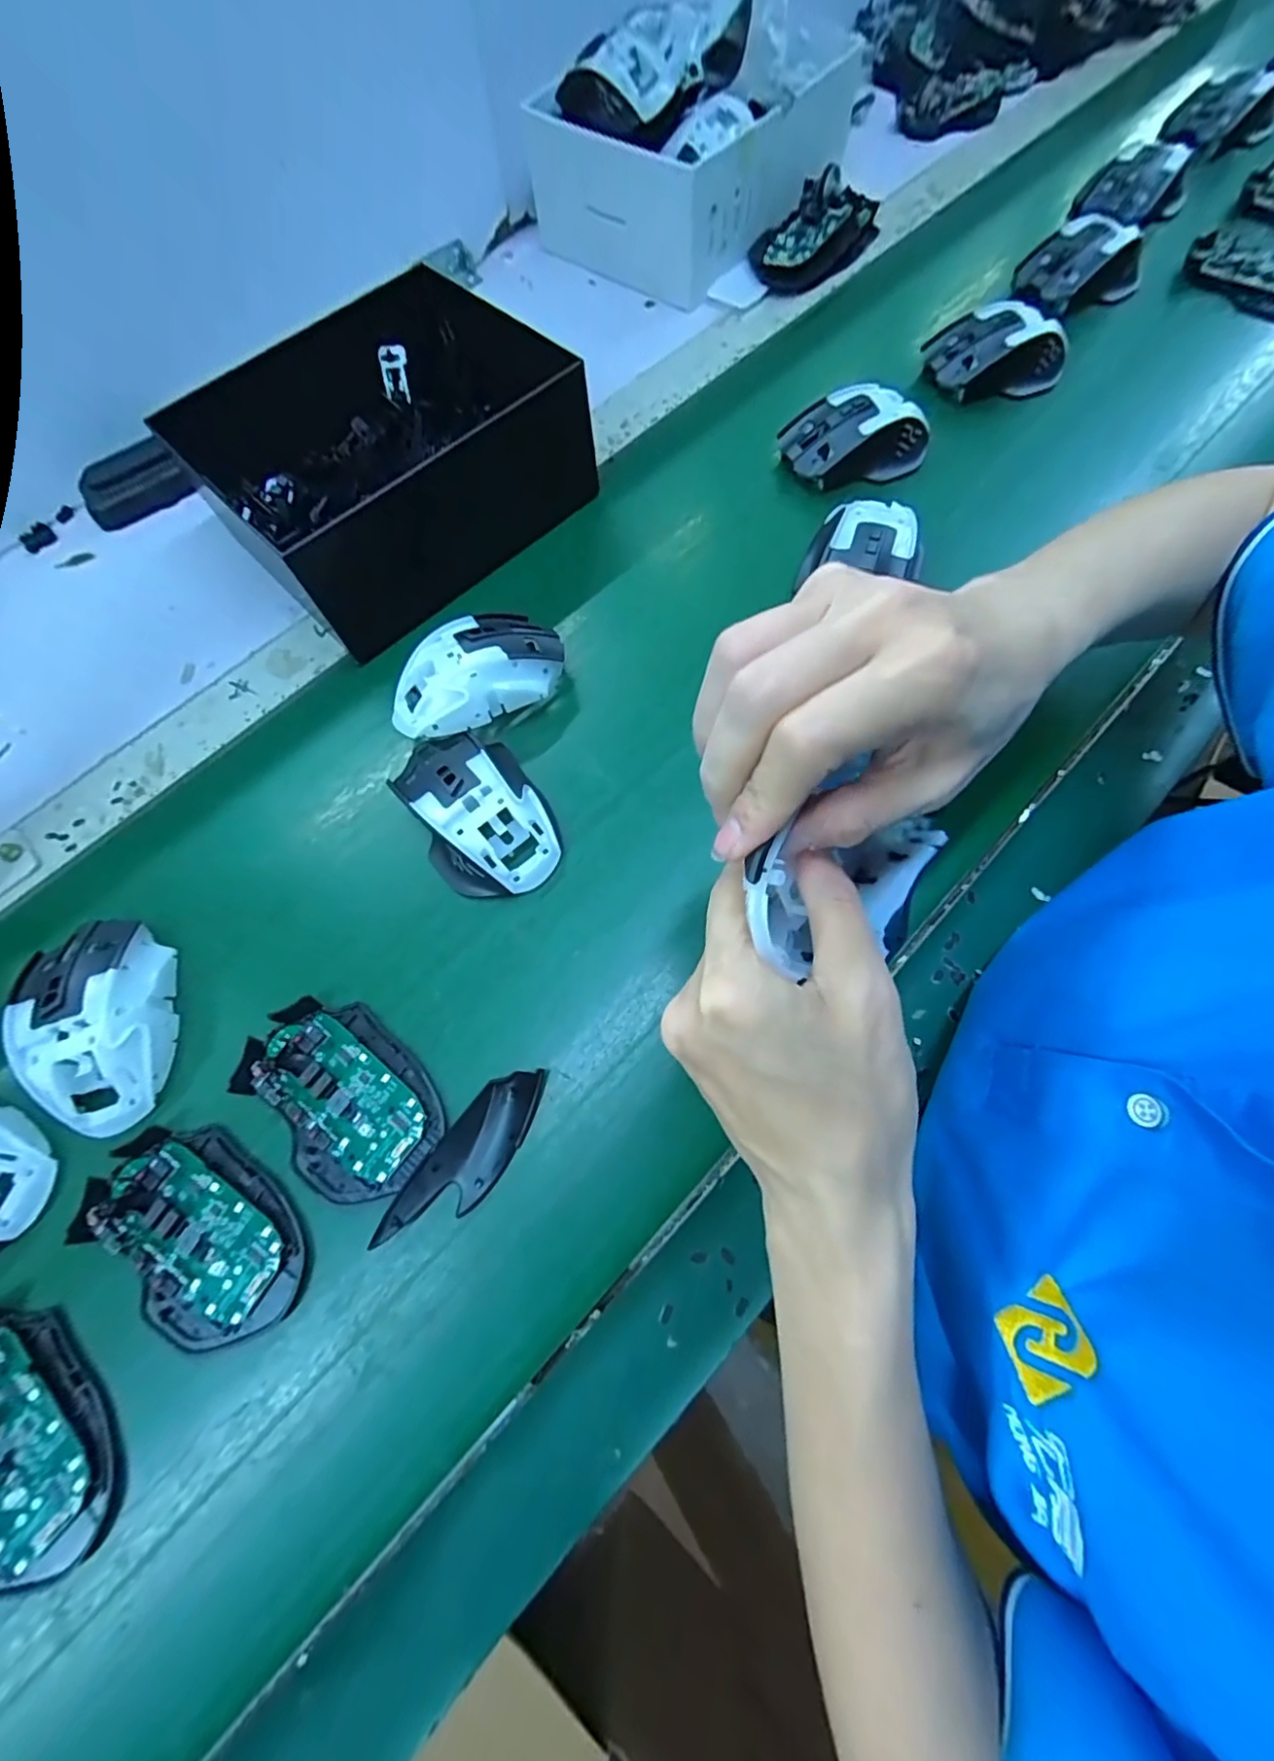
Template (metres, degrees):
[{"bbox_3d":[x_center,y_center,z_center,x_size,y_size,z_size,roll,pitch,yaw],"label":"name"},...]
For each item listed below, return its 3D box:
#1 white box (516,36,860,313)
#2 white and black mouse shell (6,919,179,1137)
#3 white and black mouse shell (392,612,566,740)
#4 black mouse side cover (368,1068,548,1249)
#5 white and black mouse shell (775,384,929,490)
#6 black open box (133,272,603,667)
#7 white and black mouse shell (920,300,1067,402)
[{"bbox_3d":[0.037,-0.643,0.522,0.195,0.091,0.200,42,78,12],"label":"white box"},{"bbox_3d":[-0.287,0.072,0.307,0.061,0.034,0.113,-26,70,-7],"label":"white and black mouse shell"},{"bbox_3d":[-0.101,-0.128,0.368,0.111,0.046,0.067,-33,71,-10],"label":"white and black mouse shell"},{"bbox_3d":[-0.082,0.135,0.284,0.033,0.015,0.098,34,74,14],"label":"black mouse side cover"},{"bbox_3d":[0.164,-0.330,0.432,0.109,0.046,0.062,-10,69,-1],"label":"white and black mouse shell"},{"bbox_3d":[-0.175,-0.301,0.412,0.226,0.090,0.195,-42,73,-13],"label":"black open box"},{"bbox_3d":[0.280,-0.413,0.453,0.109,0.039,0.060,-8,73,-2],"label":"white and black mouse shell"}]

